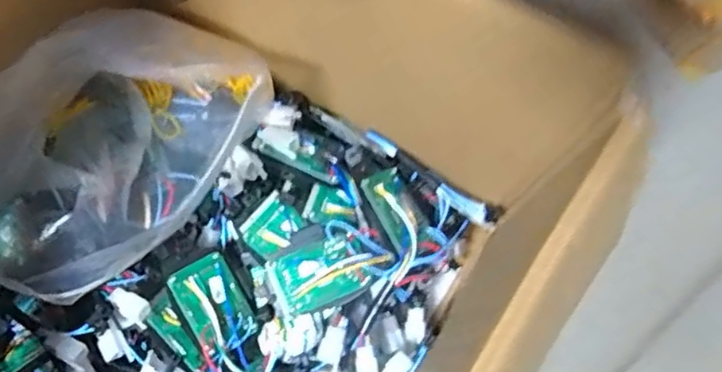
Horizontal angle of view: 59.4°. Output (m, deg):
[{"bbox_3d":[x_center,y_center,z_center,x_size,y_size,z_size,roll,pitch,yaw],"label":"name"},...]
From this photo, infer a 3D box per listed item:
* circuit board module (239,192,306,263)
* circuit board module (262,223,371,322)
[{"bbox_3d":[-0.079,0.036,0.554,0.041,0.007,0.049,44,83,9],"label":"circuit board module"},{"bbox_3d":[-0.041,0.073,0.541,0.080,0.015,0.069,-25,79,-4],"label":"circuit board module"}]

